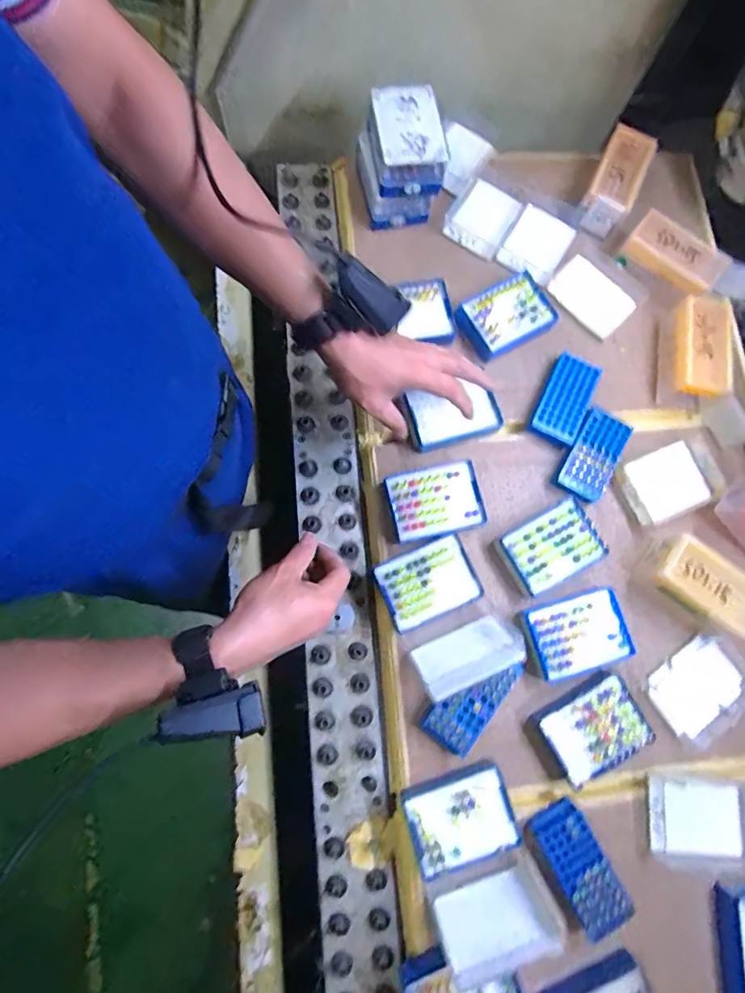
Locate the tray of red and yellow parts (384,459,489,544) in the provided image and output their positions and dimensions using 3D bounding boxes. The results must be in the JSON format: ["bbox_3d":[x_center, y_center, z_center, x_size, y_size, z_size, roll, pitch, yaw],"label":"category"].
[{"bbox_3d":[0.071,0.008,0.551,0.106,0.048,0.076,-13,80,-6],"label":"tray of red and yellow parts"}]

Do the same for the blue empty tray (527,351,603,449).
[{"bbox_3d":[0.238,-0.119,0.592,0.056,0.026,0.110,26,78,2],"label":"blue empty tray"}]

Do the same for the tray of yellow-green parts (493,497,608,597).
[{"bbox_3d":[0.205,0.059,0.552,0.106,0.034,0.076,-28,82,-8],"label":"tray of yellow-green parts"}]

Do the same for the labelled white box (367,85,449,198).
[{"bbox_3d":[0.040,-0.428,0.573,0.082,0.051,0.105,-10,80,-6],"label":"labelled white box"}]

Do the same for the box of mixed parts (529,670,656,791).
[{"bbox_3d":[0.233,0.248,0.510,0.104,0.035,0.080,-33,83,-9],"label":"box of mixed parts"}]

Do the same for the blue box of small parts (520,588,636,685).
[{"bbox_3d":[0.226,0.153,0.533,0.107,0.029,0.081,-15,80,-6],"label":"blue box of small parts"}]

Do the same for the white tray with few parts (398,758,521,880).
[{"bbox_3d":[0.089,0.328,0.489,0.104,0.039,0.079,-17,80,-7],"label":"white tray with few parts"}]

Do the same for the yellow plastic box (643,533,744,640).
[{"bbox_3d":[0.374,0.103,0.537,0.125,0.053,0.064,39,79,4],"label":"yellow plastic box"}]

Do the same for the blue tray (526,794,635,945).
[{"bbox_3d":[0.211,0.379,0.485,0.053,0.027,0.114,-27,82,-8],"label":"blue tray"}]

